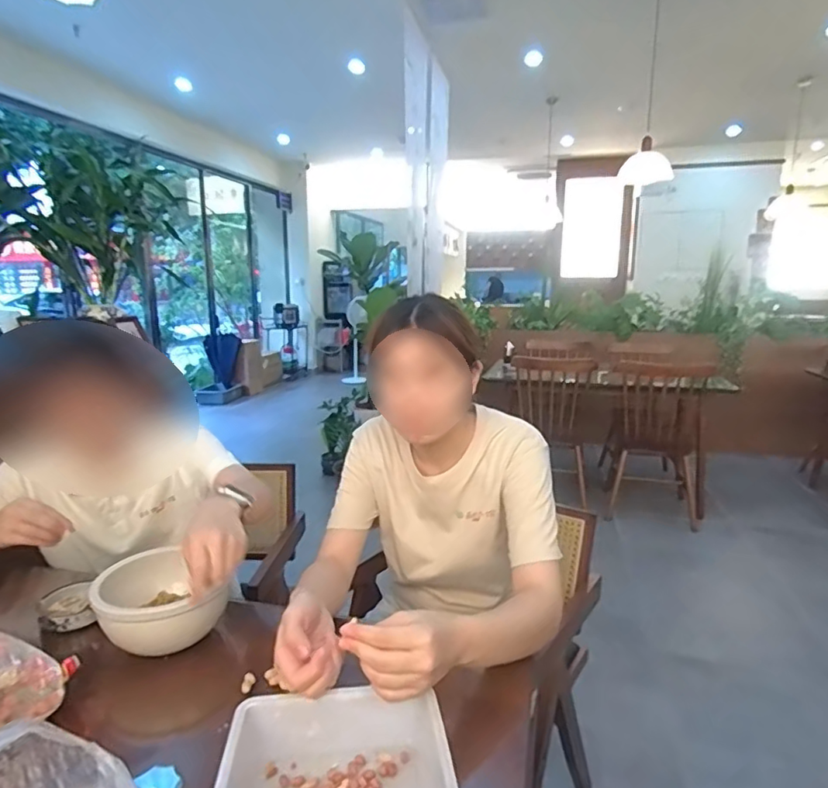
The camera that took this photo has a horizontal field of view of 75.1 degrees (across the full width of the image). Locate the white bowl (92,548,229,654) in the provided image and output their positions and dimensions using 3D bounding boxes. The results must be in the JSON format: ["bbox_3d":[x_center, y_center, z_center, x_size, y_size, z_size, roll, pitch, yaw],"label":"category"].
[{"bbox_3d":[-0.370,0.296,0.767,0.144,0.079,0.173,-9,15,-38],"label":"white bowl"}]

